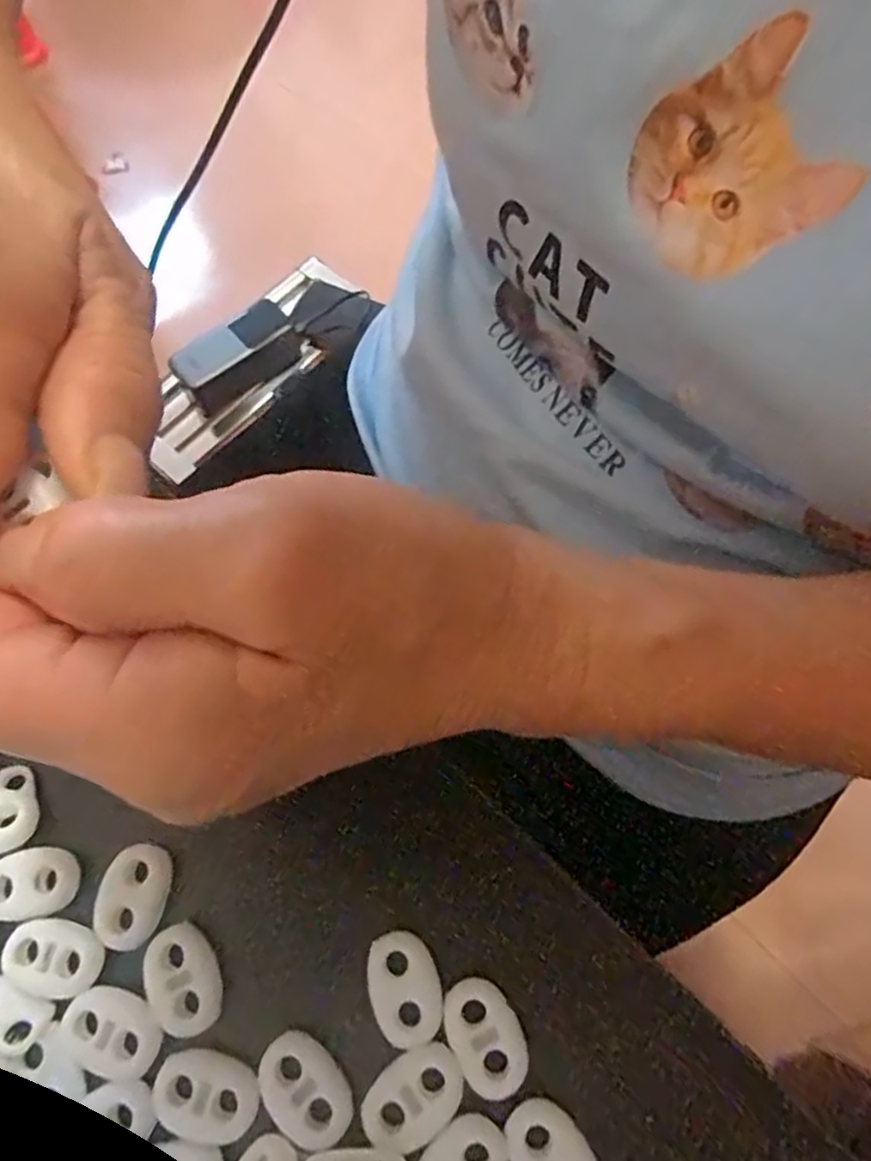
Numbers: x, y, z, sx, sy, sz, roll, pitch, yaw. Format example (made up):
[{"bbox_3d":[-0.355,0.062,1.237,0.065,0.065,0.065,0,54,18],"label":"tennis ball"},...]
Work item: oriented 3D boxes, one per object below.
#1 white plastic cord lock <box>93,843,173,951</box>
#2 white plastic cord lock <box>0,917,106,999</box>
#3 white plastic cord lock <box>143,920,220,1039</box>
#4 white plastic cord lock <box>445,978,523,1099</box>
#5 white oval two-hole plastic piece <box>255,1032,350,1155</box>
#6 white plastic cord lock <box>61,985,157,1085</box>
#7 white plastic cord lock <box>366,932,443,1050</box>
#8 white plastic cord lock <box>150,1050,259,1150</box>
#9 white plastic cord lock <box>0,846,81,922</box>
[{"bbox_3d":[-0.071,0.073,0.159,0.015,0.004,0.022,12,68,7],"label":"white plastic cord lock"},{"bbox_3d":[-0.087,0.085,0.154,0.022,0.004,0.015,12,68,7],"label":"white plastic cord lock"},{"bbox_3d":[-0.056,0.089,0.152,0.015,0.004,0.022,-25,69,-8],"label":"white plastic cord lock"},{"bbox_3d":[0.010,0.097,0.145,0.014,0.004,0.022,-27,69,-9],"label":"white plastic cord lock"},{"bbox_3d":[-0.028,0.107,0.145,0.022,0.004,0.015,37,73,16],"label":"white oval two-hole plastic piece"},{"bbox_3d":[-0.071,0.098,0.148,0.021,0.004,0.016,12,68,7],"label":"white plastic cord lock"},{"bbox_3d":[-0.007,0.090,0.152,0.015,0.004,0.022,-18,68,-5],"label":"white plastic cord lock"},{"bbox_3d":[-0.049,0.109,0.145,0.022,0.004,0.014,20,69,10],"label":"white plastic cord lock"},{"bbox_3d":[-0.097,0.072,0.163,0.023,0.004,0.015,-10,67,-2],"label":"white plastic cord lock"}]

